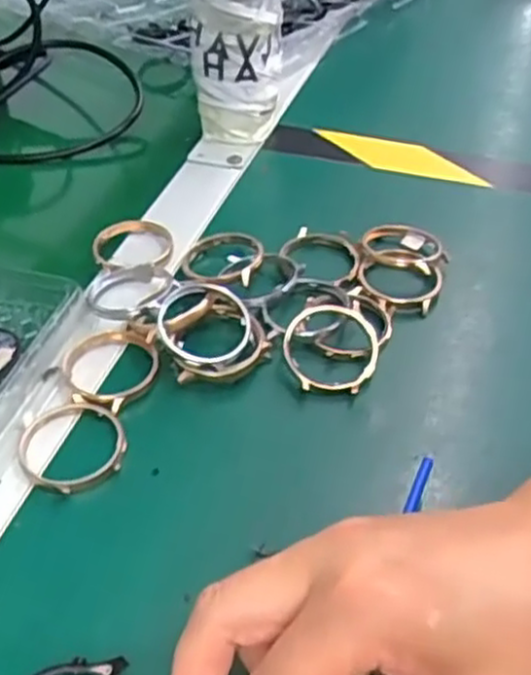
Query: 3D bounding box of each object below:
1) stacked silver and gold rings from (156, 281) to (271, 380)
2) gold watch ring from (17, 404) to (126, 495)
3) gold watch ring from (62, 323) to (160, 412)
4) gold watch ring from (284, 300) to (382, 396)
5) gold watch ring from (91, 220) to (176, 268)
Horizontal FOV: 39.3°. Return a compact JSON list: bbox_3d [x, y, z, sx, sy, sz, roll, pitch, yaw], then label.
[{"bbox_3d":[-0.026,0.000,0.366,0.052,0.017,0.050,5,56,-8],"label":"stacked silver and gold rings"},{"bbox_3d":[-0.085,0.046,0.326,0.045,0.007,0.048,0,43,0],"label":"gold watch ring"},{"bbox_3d":[-0.074,0.013,0.358,0.045,0.012,0.050,-10,47,-9],"label":"gold watch ring"},{"bbox_3d":[0.033,0.005,0.363,0.047,0.009,0.049,4,61,-7],"label":"gold watch ring"},{"bbox_3d":[-0.077,-0.054,0.426,0.046,0.005,0.039,-1,43,0],"label":"gold watch ring"}]

